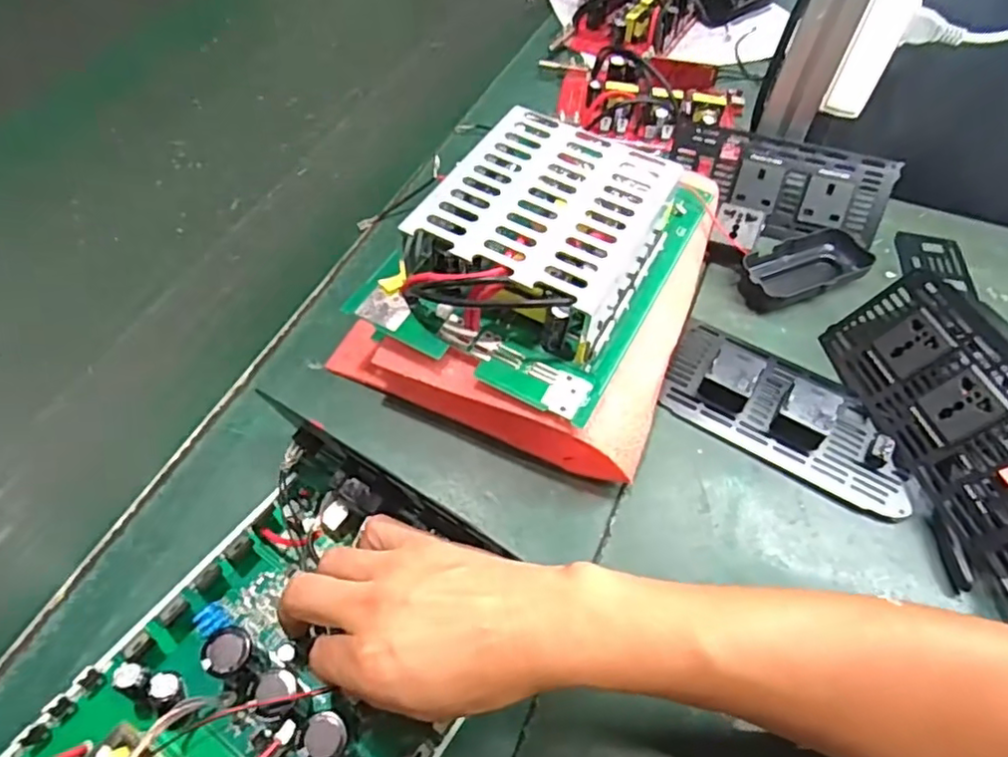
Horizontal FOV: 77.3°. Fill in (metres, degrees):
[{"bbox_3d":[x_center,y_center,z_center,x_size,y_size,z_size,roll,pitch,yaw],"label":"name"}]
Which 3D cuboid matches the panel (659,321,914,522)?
[{"bbox_3d":[0.206,0.020,0.454,0.178,0.028,0.093,30,59,17],"label":"panel"}]

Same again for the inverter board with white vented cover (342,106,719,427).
[{"bbox_3d":[0.034,-0.103,0.451,0.179,0.061,0.239,29,58,16],"label":"inverter board with white vented cover"}]

